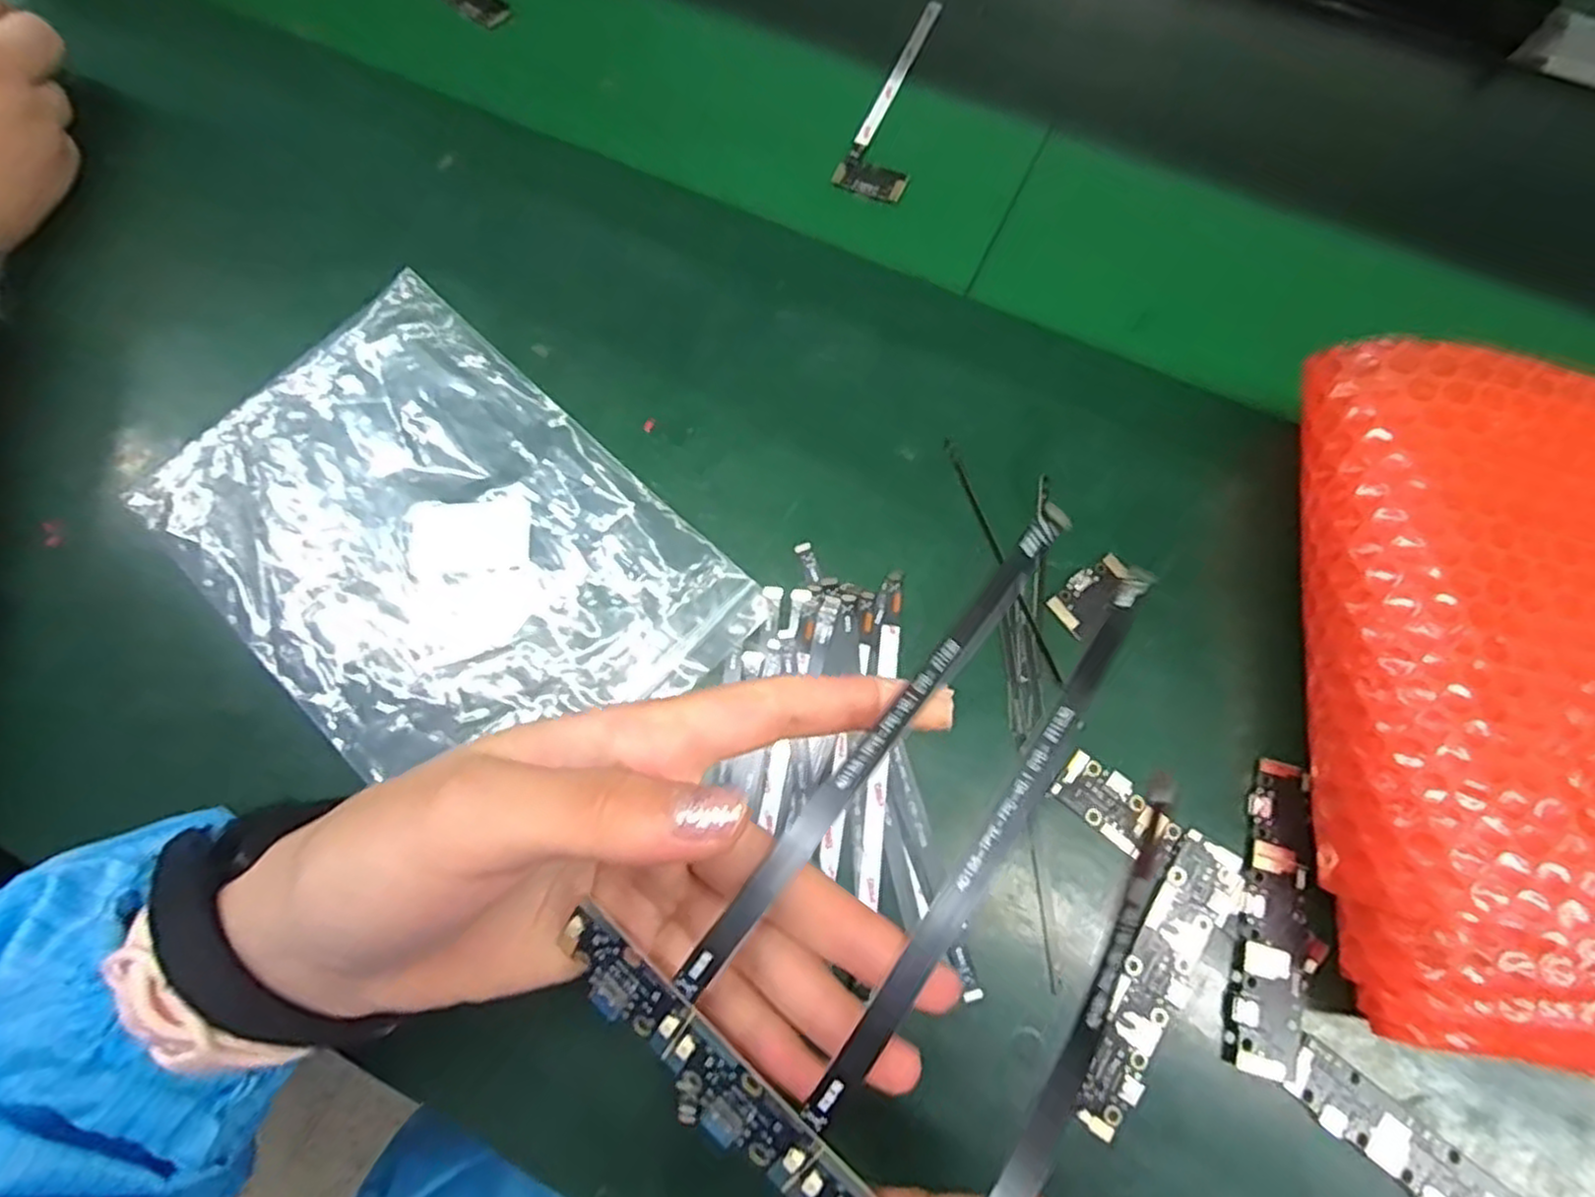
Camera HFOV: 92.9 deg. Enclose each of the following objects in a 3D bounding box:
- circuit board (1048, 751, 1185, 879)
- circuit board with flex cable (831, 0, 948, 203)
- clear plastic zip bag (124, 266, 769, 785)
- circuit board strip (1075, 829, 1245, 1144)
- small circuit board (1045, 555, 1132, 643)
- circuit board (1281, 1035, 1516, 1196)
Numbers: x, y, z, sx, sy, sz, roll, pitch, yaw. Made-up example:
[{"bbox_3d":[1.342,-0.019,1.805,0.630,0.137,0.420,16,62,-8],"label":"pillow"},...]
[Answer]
[{"bbox_3d":[0.124,0.081,0.291,0.049,0.004,0.023,37,74,12],"label":"circuit board"},{"bbox_3d":[0.068,-0.289,0.423,0.036,0.005,0.178,21,71,7],"label":"circuit board with flex cable"},{"bbox_3d":[-0.154,-0.023,0.323,0.247,0.012,0.160,43,75,13],"label":"clear plastic zip bag"},{"bbox_3d":[0.129,0.136,0.271,0.025,0.004,0.107,33,73,11],"label":"circuit board strip"},{"bbox_3d":[0.124,-0.002,0.315,0.037,0.004,0.023,-42,76,-14],"label":"small circuit board"},{"bbox_3d":[0.203,0.184,0.257,0.074,0.004,0.022,38,74,12],"label":"circuit board"}]

